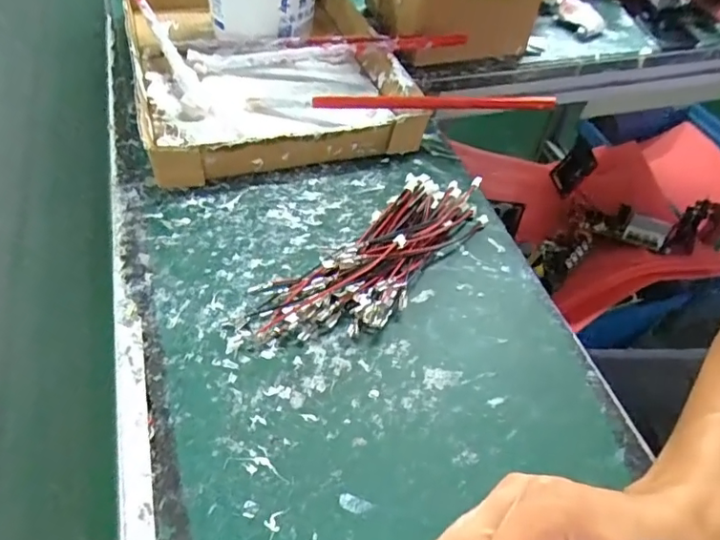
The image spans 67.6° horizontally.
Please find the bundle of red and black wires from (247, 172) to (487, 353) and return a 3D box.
[{"bbox_3d":[0.015,-0.013,0.373,0.073,0.030,0.200,38,58,24],"label":"bundle of red and black wires"}]

